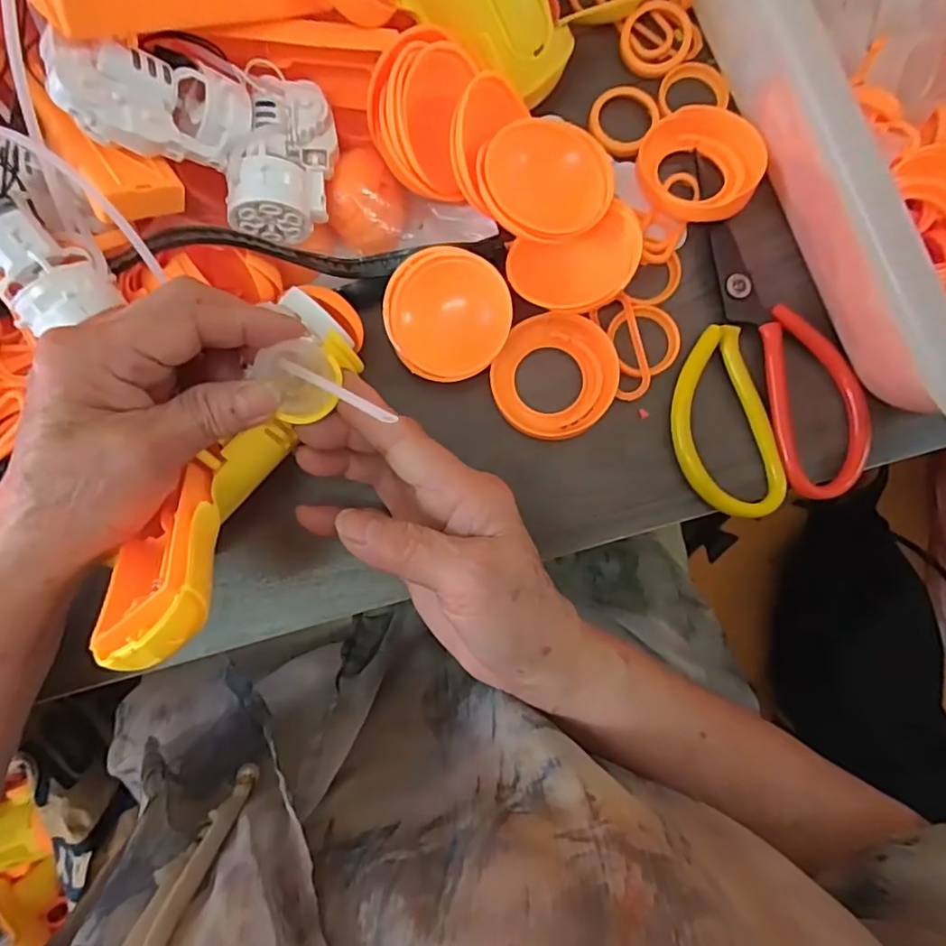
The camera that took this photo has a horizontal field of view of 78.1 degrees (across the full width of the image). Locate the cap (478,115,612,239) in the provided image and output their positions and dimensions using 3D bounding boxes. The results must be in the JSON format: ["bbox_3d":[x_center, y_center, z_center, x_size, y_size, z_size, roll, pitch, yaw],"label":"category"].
[{"bbox_3d":[0.032,-0.130,0.257,0.060,0.005,0.050,-2,87,-11],"label":"cap"}]

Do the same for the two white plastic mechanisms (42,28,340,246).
[{"bbox_3d":[-0.114,-0.143,0.242,0.102,0.039,0.062,14,77,-37],"label":"two white plastic mechanisms"}]

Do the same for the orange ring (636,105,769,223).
[{"bbox_3d":[0.110,-0.149,0.283,0.053,0.020,0.057,0,84,0],"label":"orange ring"}]

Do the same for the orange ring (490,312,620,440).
[{"bbox_3d":[0.038,-0.046,0.275,0.058,0.015,0.056,0,84,0],"label":"orange ring"}]

